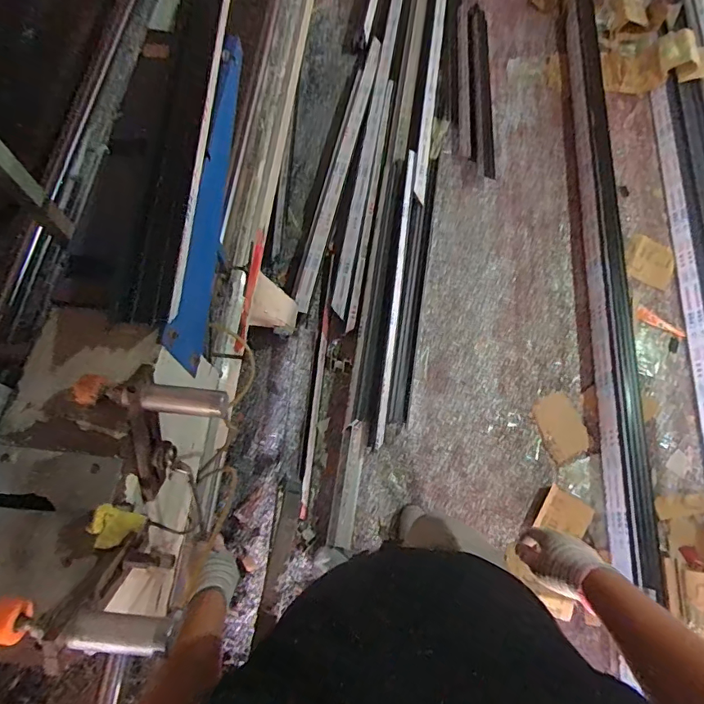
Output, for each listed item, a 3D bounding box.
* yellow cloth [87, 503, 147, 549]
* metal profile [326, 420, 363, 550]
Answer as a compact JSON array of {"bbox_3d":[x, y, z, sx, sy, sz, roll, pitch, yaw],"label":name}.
[{"bbox_3d":[-0.282,0.209,0.542,0.054,0.013,0.045,33,75,-32],"label":"yellow cloth"},{"bbox_3d":[-0.014,0.410,1.454,0.076,0.049,0.375,9,69,1],"label":"metal profile"}]

